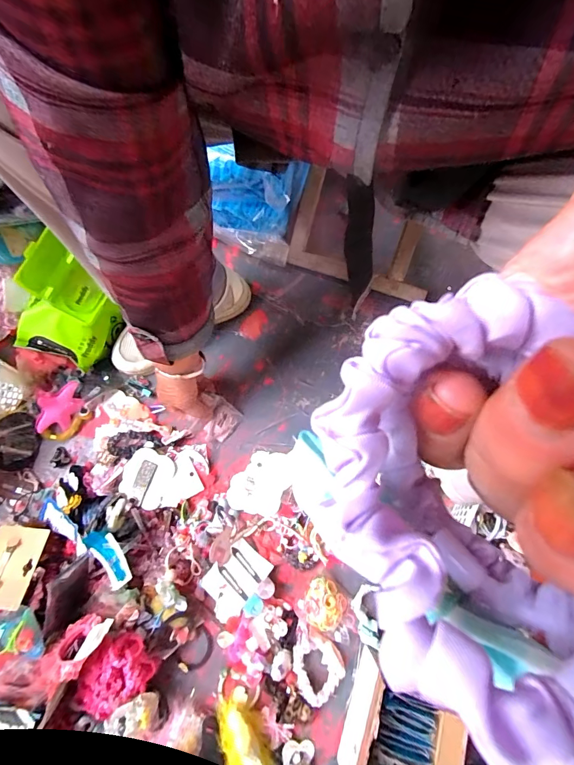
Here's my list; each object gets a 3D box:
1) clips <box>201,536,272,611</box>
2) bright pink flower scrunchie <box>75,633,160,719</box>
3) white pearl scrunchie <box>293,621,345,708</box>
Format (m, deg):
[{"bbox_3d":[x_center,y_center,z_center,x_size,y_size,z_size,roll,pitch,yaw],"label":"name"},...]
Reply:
[{"bbox_3d":[-0.067,0.259,0.511,0.063,0.011,0.077,39,57,13],"label":"clips"},{"bbox_3d":[-0.204,0.347,0.448,0.070,0.033,0.084,41,76,10],"label":"bright pink flower scrunchie"},{"bbox_3d":[0.040,0.351,0.481,0.058,0.022,0.089,-15,74,-6],"label":"white pearl scrunchie"}]

